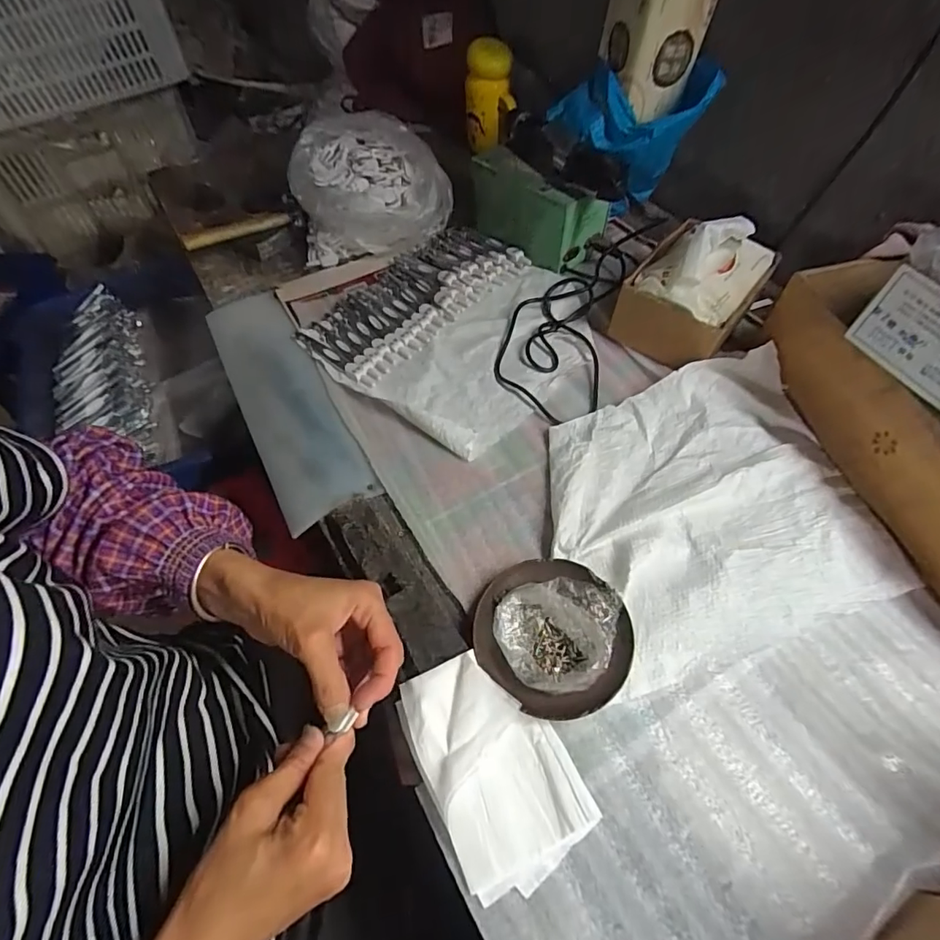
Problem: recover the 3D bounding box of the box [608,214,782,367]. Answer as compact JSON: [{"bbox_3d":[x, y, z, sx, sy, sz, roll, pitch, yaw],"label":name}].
[{"bbox_3d":[0.240,-0.197,0.538,0.118,0.100,0.151,33,63,21],"label":"box"}]

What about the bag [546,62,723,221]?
[{"bbox_3d":[0.185,-0.403,0.625,0.176,0.148,0.121,0,56,2],"label":"bag"}]

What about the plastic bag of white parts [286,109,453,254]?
[{"bbox_3d":[-0.137,-0.373,0.669,0.183,0.111,0.176,-26,59,-15],"label":"plastic bag of white parts"}]

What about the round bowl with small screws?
[{"bbox_3d":[0.063,0.119,0.376,0.110,0.025,0.113,-1,56,1],"label":"round bowl with small screws"}]

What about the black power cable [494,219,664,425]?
[{"bbox_3d":[0.117,-0.182,0.585,0.124,0.034,0.304,19,64,12],"label":"black power cable"}]

